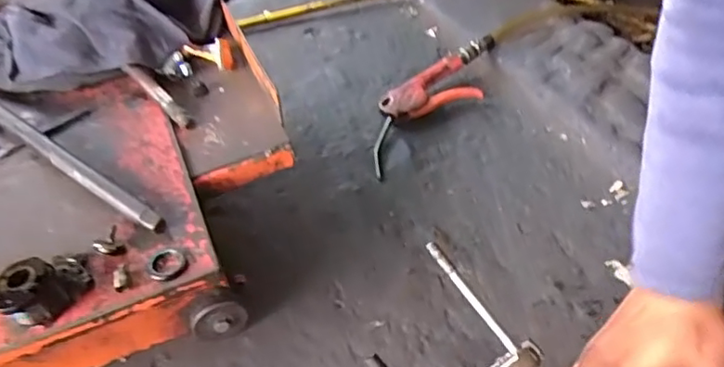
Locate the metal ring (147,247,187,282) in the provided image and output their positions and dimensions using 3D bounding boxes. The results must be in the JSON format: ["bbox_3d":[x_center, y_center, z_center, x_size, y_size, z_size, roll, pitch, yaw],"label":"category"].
[{"bbox_3d":[-0.134,0.054,0.402,0.026,0.005,0.030,-17,46,-10],"label":"metal ring"}]

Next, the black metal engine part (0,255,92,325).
[{"bbox_3d":[-0.213,0.065,0.385,0.041,0.033,0.056,23,52,26],"label":"black metal engine part"}]

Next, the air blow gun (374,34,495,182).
[{"bbox_3d":[0.092,-0.110,0.755,0.271,0.036,0.091,-34,51,-24],"label":"air blow gun"}]

